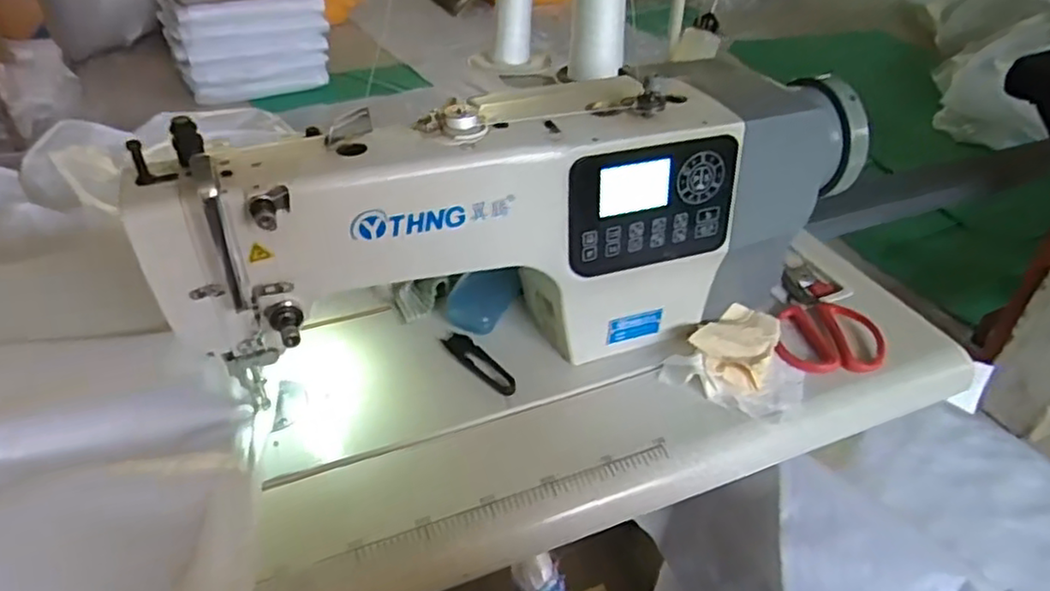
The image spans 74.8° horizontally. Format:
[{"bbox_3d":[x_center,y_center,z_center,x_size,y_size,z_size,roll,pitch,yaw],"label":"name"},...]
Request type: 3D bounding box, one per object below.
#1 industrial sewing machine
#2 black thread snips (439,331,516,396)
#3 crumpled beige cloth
[{"bbox_3d":[0.007,-0.064,0.609,0.593,0.239,0.167,-14,41,-19],"label":"industrial sewing machine"},{"bbox_3d":[-0.045,0.061,0.640,0.024,0.008,0.102,-25,46,-29],"label":"black thread snips"},{"bbox_3d":[0.203,0.045,0.654,0.070,0.024,0.105,24,44,25],"label":"crumpled beige cloth"}]

